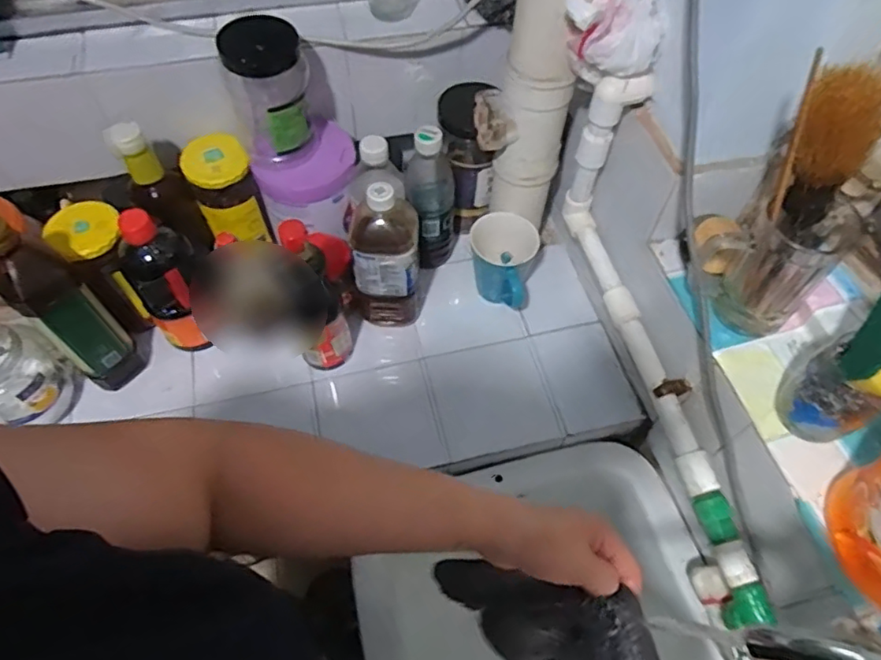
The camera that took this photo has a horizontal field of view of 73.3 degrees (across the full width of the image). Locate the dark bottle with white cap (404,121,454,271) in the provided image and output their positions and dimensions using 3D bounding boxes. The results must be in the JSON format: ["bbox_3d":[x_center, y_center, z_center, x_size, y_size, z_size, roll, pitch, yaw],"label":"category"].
[{"bbox_3d":[-0.012,-0.172,0.785,0.069,0.220,0.061,-1,58,-2],"label":"dark bottle with white cap"}]

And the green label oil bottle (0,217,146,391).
[{"bbox_3d":[-0.423,-0.025,0.662,0.078,0.261,0.069,39,65,21],"label":"green label oil bottle"}]

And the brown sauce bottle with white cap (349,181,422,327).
[{"bbox_3d":[-0.068,-0.093,0.746,0.088,0.219,0.082,-5,58,-4],"label":"brown sauce bottle with white cap"}]

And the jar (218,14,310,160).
[{"bbox_3d":[-0.191,-0.267,0.675,0.085,0.152,0.073,-18,60,-12],"label":"jar"}]

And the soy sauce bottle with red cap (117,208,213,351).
[{"bbox_3d":[-0.325,-0.055,0.716,0.080,0.204,0.062,-27,62,-17],"label":"soy sauce bottle with red cap"}]

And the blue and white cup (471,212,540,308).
[{"bbox_3d":[0.080,-0.088,0.785,0.087,0.100,0.094,8,58,3],"label":"blue and white cup"}]

